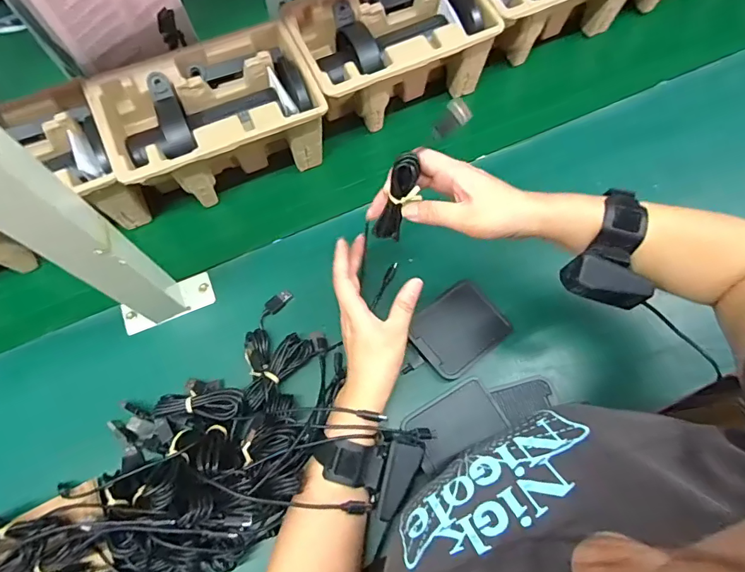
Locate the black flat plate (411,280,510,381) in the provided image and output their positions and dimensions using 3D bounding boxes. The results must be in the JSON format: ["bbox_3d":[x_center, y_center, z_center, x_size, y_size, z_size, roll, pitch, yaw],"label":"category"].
[{"bbox_3d":[0.093,0.046,0.500,0.101,0.015,0.078,-37,72,-12],"label":"black flat plate"}]

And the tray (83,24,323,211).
[{"bbox_3d":[-0.177,-0.189,0.533,0.221,0.105,0.143,-26,70,-8],"label":"tray"}]

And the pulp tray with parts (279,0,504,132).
[{"bbox_3d":[0.022,-0.297,0.574,0.222,0.101,0.146,-25,70,-8],"label":"pulp tray with parts"}]

